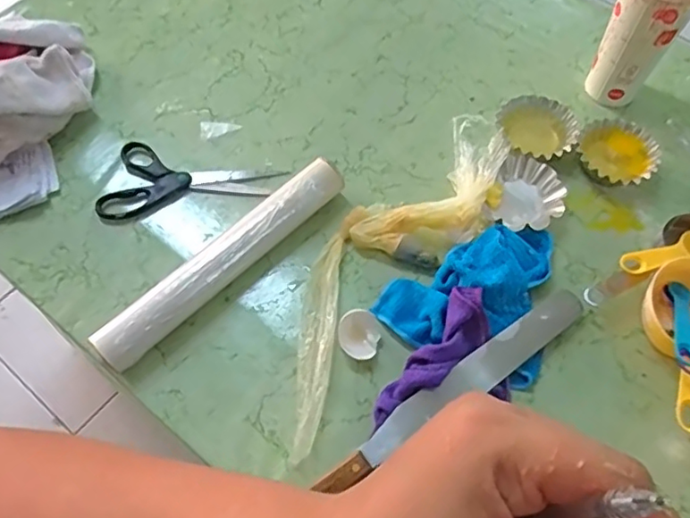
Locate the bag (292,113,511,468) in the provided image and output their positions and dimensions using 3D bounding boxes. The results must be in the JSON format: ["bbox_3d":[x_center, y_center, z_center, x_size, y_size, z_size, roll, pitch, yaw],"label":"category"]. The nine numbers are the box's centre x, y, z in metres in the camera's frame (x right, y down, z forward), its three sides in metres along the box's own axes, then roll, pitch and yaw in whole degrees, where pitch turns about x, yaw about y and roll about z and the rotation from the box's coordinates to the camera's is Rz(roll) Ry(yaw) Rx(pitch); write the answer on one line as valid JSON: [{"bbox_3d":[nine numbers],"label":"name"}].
[{"bbox_3d":[0.044,-0.010,0.622,0.122,0.050,0.392,36,67,18],"label":"bag"}]

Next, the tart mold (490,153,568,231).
[{"bbox_3d":[0.207,-0.069,0.667,0.079,0.028,0.086,19,63,10],"label":"tart mold"}]

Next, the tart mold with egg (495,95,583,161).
[{"bbox_3d":[0.227,-0.150,0.710,0.091,0.034,0.090,0,62,0],"label":"tart mold with egg"}]

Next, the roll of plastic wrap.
[{"bbox_3d":[-0.122,-0.001,0.620,0.043,0.045,0.302,41,69,20],"label":"roll of plastic wrap"}]

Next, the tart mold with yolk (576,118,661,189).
[{"bbox_3d":[0.315,-0.119,0.692,0.087,0.027,0.090,0,62,0],"label":"tart mold with yolk"}]

